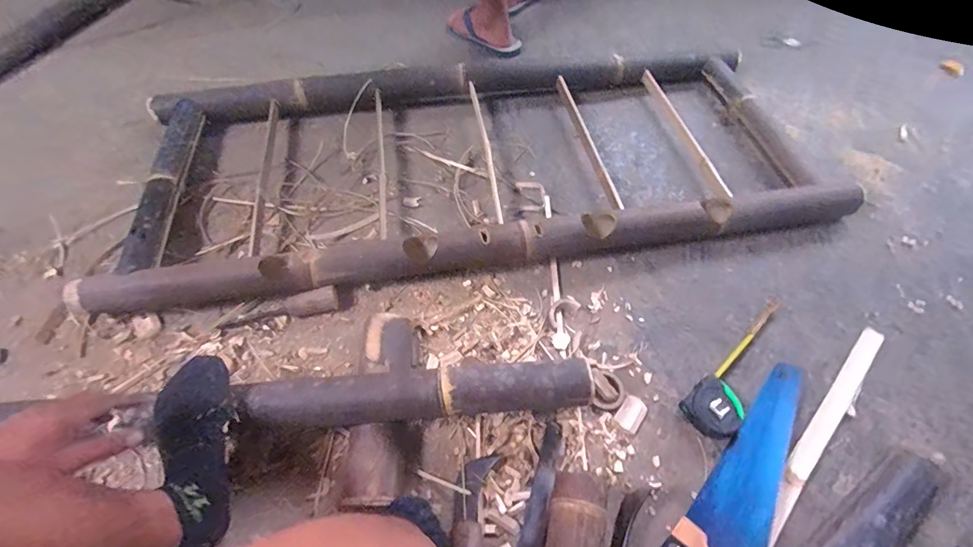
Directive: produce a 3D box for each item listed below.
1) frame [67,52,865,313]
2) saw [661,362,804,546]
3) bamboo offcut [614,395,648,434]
[{"bbox_3d":[-0.026,-0.279,0.969,1.398,0.123,0.616,-8,58,-6],"label":"frame"},{"bbox_3d":[0.359,0.298,0.604,0.450,0.030,0.111,-39,34,-27],"label":"saw"},{"bbox_3d":[0.232,0.224,0.703,0.039,0.006,0.055,36,63,20],"label":"bamboo offcut"}]

